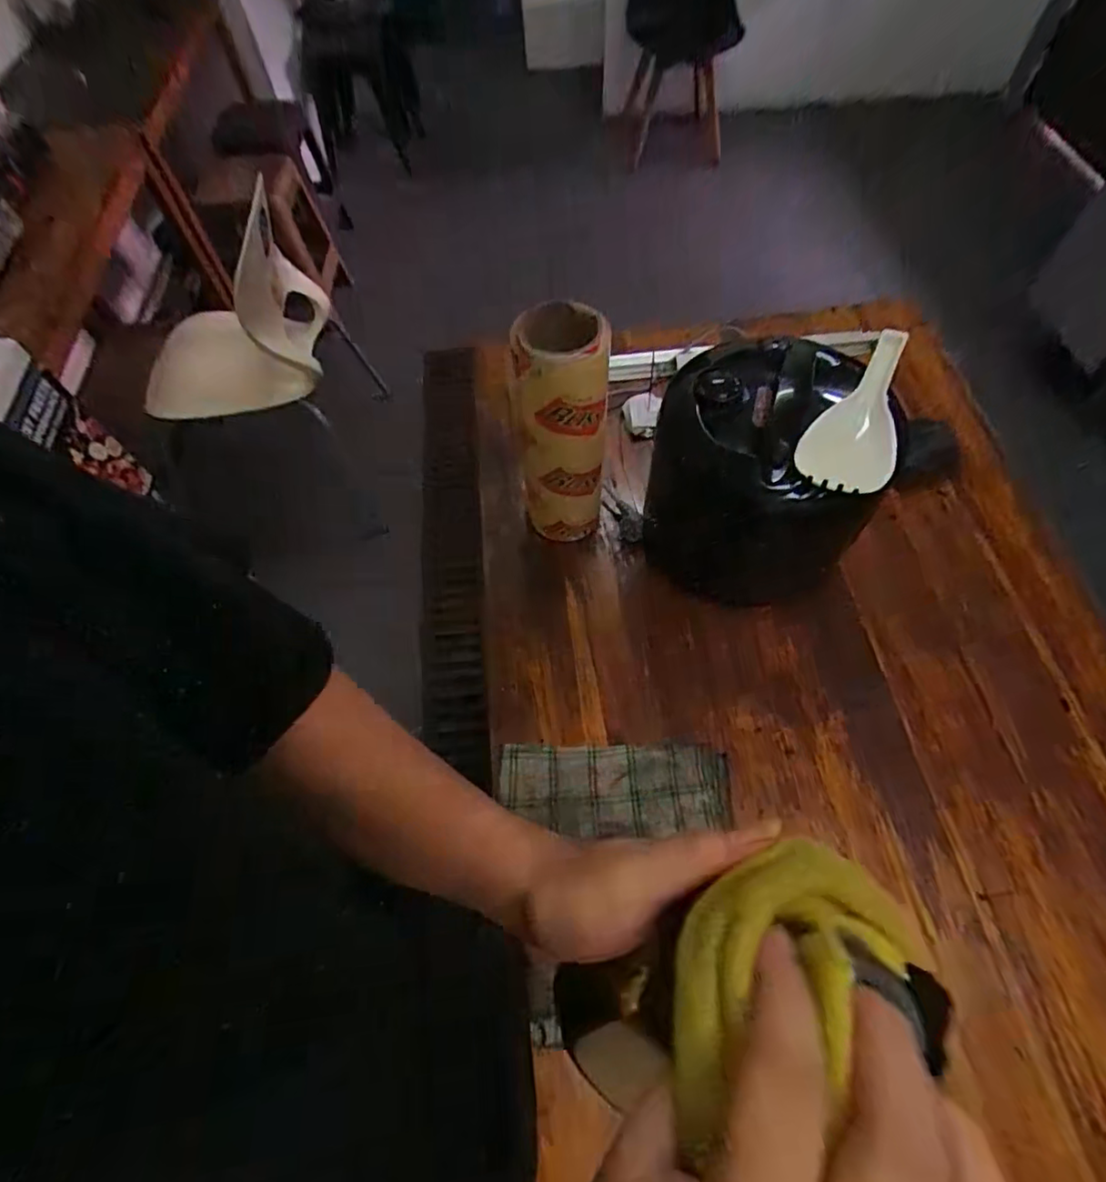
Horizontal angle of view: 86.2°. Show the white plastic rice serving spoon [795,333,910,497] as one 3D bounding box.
[{"bbox_3d":[0.322,-0.198,0.613,0.085,0.028,0.245,21,65,14],"label":"white plastic rice serving spoon"}]

